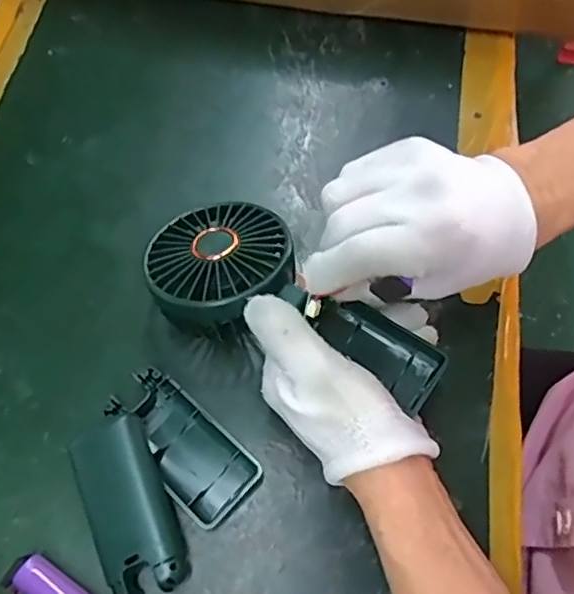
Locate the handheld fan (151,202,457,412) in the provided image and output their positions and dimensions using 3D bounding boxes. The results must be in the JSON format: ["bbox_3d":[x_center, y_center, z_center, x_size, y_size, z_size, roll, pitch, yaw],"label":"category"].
[{"bbox_3d":[0.003,0.000,0.337,0.179,0.032,0.085,28,69,10],"label":"handheld fan"}]

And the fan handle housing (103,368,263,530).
[{"bbox_3d":[-0.061,0.085,0.340,0.092,0.013,0.044,39,71,18],"label":"fan handle housing"}]

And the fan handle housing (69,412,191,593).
[{"bbox_3d":[-0.087,0.113,0.321,0.044,0.024,0.094,-23,66,-9],"label":"fan handle housing"}]

